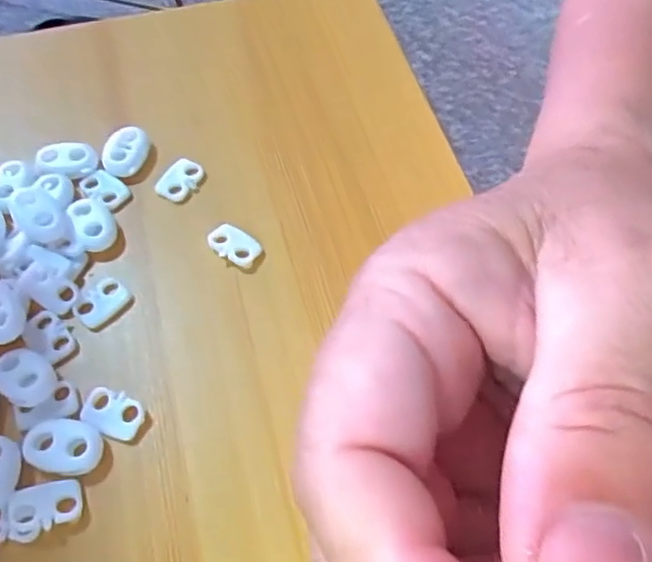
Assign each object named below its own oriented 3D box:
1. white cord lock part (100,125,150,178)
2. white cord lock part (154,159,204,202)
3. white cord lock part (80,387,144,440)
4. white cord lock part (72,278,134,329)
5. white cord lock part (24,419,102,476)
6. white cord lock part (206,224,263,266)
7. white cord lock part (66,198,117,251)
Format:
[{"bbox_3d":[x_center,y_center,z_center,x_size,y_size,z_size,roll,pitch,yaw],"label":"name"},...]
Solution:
[{"bbox_3d":[-0.076,-0.049,0.244,0.015,0.006,0.021,26,62,15],"label":"white cord lock part"},{"bbox_3d":[-0.054,-0.037,0.240,0.013,0.005,0.018,40,66,22],"label":"white cord lock part"},{"bbox_3d":[-0.064,0.039,0.191,0.018,0.004,0.012,25,62,15],"label":"white cord lock part"},{"bbox_3d":[-0.074,0.006,0.211,0.013,0.004,0.018,34,64,19],"label":"white cord lock part"},{"bbox_3d":[-0.076,0.047,0.184,0.021,0.004,0.015,6,58,4],"label":"white cord lock part"},{"bbox_3d":[-0.032,-0.012,0.225,0.019,0.005,0.012,33,64,18],"label":"white cord lock part"},{"bbox_3d":[-0.082,-0.021,0.226,0.014,0.005,0.022,-22,61,-13],"label":"white cord lock part"}]

